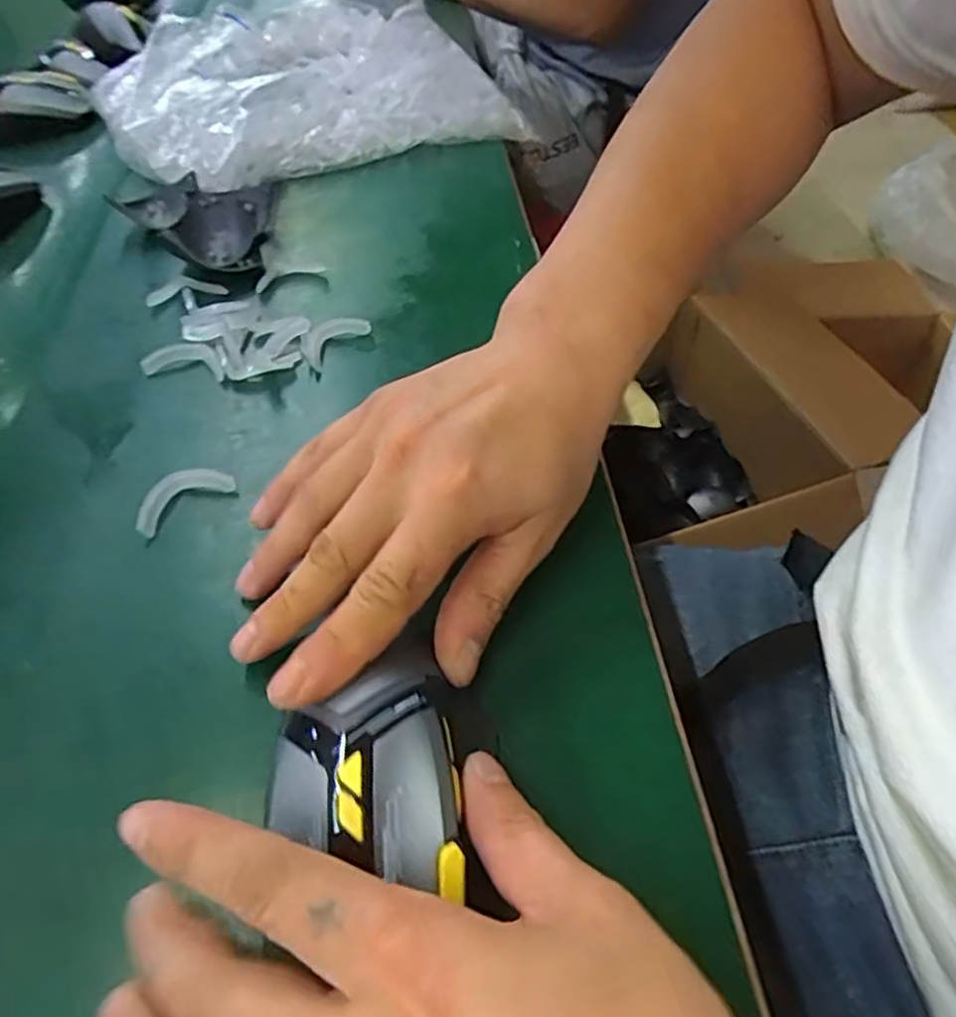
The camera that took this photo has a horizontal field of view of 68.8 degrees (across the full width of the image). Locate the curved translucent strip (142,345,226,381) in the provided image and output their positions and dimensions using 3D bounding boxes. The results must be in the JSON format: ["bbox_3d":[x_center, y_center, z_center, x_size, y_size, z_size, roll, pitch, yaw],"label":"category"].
[{"bbox_3d":[-0.163,-0.084,0.393,0.045,0.008,0.023,4,53,-2],"label":"curved translucent strip"}]

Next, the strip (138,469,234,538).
[{"bbox_3d":[-0.140,-0.005,0.330,0.046,0.012,0.020,-36,64,-27],"label":"strip"}]

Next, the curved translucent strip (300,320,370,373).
[{"bbox_3d":[-0.086,-0.099,0.407,0.023,0.007,0.047,34,58,19],"label":"curved translucent strip"}]

